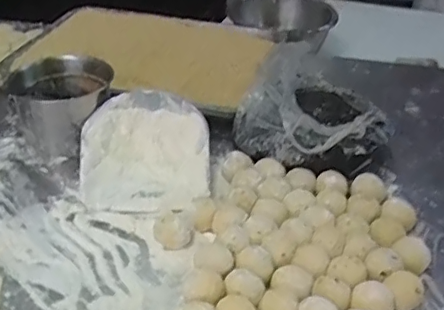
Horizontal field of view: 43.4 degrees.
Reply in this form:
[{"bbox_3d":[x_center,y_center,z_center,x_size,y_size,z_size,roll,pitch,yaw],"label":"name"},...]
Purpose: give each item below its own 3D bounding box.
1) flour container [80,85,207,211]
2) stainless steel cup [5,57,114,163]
[{"bbox_3d":[-0.110,-0.009,0.803,0.178,0.076,0.188,-5,36,-7],"label":"flour container"},{"bbox_3d":[-0.244,-0.076,0.879,0.150,0.101,0.138,0,35,0],"label":"stainless steel cup"}]

